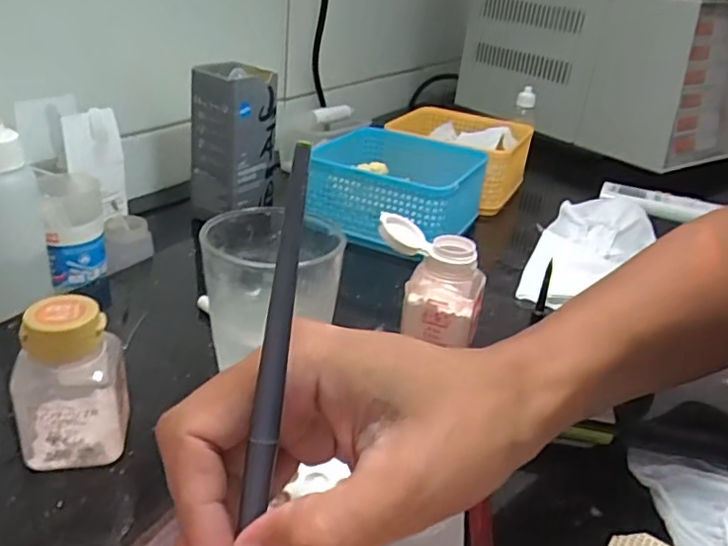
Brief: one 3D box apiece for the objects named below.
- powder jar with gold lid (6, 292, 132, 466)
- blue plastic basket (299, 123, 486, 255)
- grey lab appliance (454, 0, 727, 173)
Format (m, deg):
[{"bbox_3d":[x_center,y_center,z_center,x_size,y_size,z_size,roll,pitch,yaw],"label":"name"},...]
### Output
[{"bbox_3d":[-0.128,0.050,0.274,0.045,0.076,0.031,-7,29,-24],"label":"powder jar with gold lid"},{"bbox_3d":[0.032,-0.078,0.558,0.135,0.067,0.135,14,28,14],"label":"blue plastic basket"},{"bbox_3d":[0.401,-0.327,0.957,0.388,0.203,0.391,-17,35,-38],"label":"grey lab appliance"}]

